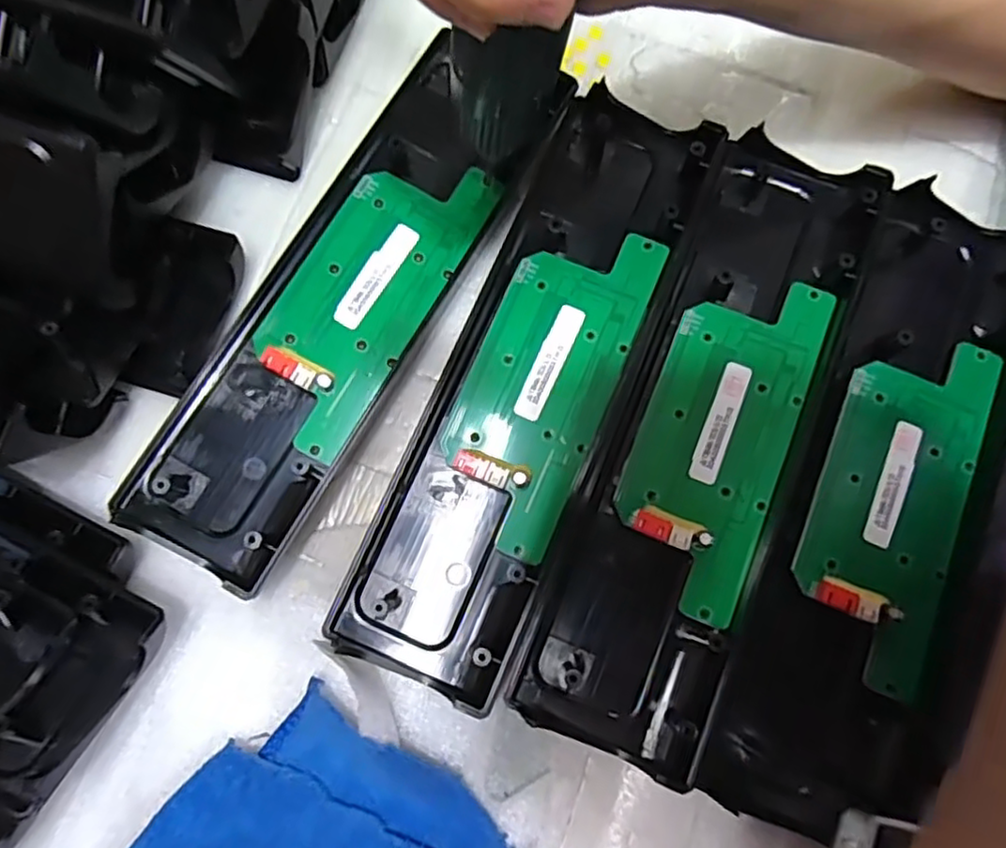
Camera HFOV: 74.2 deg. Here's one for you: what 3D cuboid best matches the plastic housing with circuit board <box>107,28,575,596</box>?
[{"bbox_3d":[-0.064,-0.051,0.271,0.070,0.016,0.231,29,79,7],"label":"plastic housing with circuit board"}]

